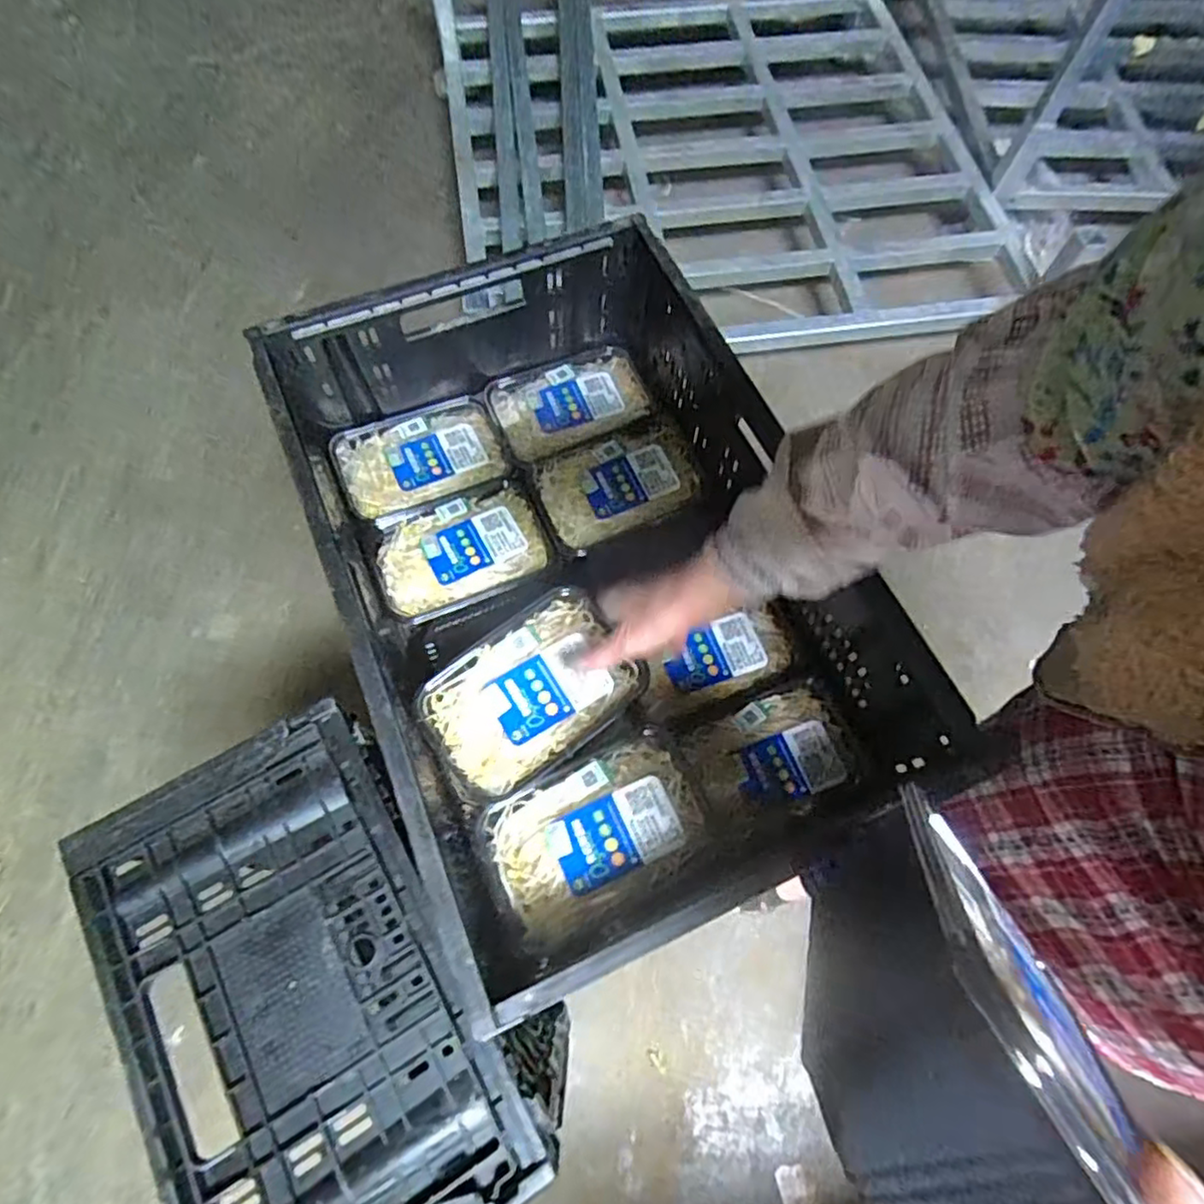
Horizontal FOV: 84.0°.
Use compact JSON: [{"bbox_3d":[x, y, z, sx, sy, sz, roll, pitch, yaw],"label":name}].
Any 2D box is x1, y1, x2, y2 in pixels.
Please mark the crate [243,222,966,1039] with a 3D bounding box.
[{"bbox_3d":[-0.013,-0.044,0.619,0.427,0.173,0.608,-23,67,-11],"label":"crate"}]

